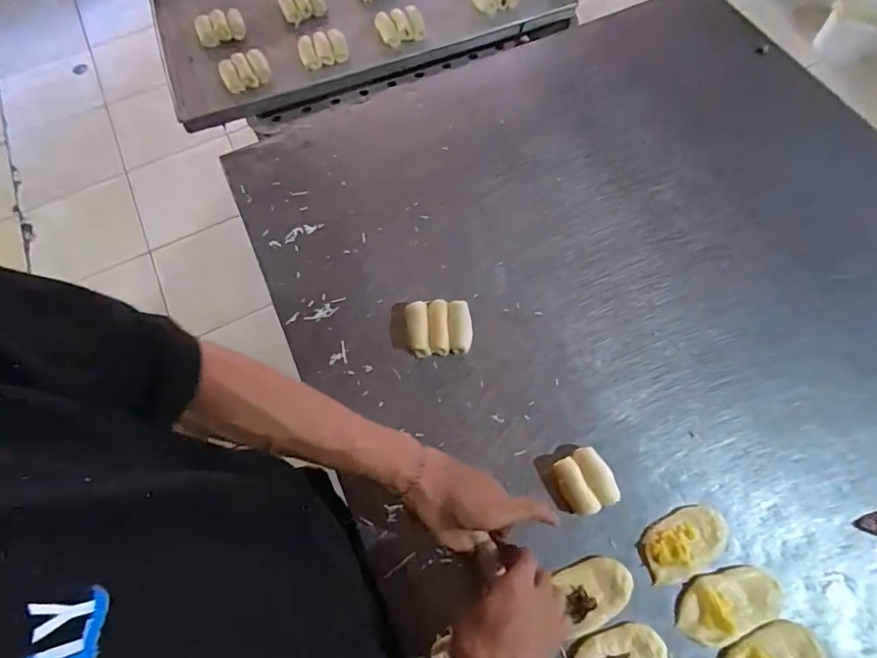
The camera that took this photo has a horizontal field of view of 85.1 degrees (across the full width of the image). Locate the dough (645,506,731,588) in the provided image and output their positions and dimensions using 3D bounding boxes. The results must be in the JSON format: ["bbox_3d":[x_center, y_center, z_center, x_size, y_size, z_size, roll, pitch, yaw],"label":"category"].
[{"bbox_3d":[0.255,0.220,0.491,0.092,0.015,0.052,-27,68,-9],"label":"dough"}]

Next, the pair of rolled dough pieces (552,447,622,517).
[{"bbox_3d":[0.158,0.164,0.513,0.055,0.023,0.061,-23,67,-8],"label":"pair of rolled dough pieces"}]

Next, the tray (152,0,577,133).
[{"bbox_3d":[-0.159,-0.620,0.903,0.706,0.063,0.457,-20,67,-6],"label":"tray"}]

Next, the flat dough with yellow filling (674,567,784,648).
[{"bbox_3d":[0.287,0.268,0.466,0.106,0.022,0.056,-23,67,-8],"label":"flat dough with yellow filling"}]

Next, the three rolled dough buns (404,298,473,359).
[{"bbox_3d":[0.000,-0.002,0.591,0.078,0.023,0.067,-4,66,1],"label":"three rolled dough buns"}]

